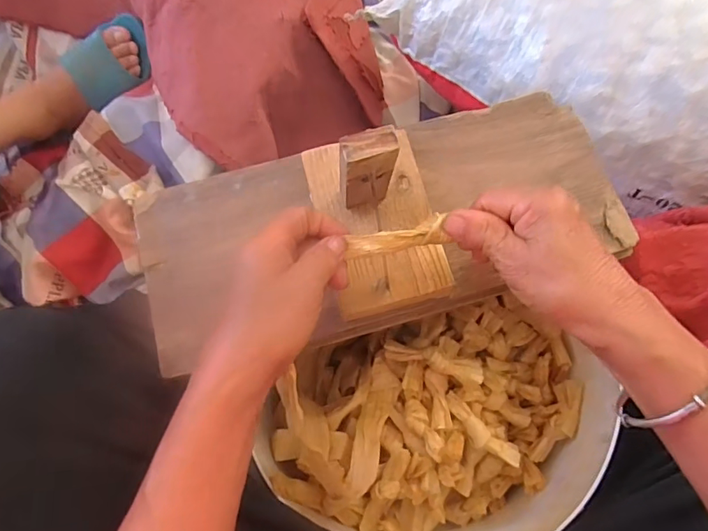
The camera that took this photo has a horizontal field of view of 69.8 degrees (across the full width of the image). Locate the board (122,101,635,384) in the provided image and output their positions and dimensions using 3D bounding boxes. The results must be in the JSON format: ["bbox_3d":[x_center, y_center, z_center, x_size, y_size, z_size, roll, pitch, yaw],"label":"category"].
[{"bbox_3d":[0.020,-0.050,0.362,0.381,0.127,0.159,-15,73,-4],"label":"board"}]

